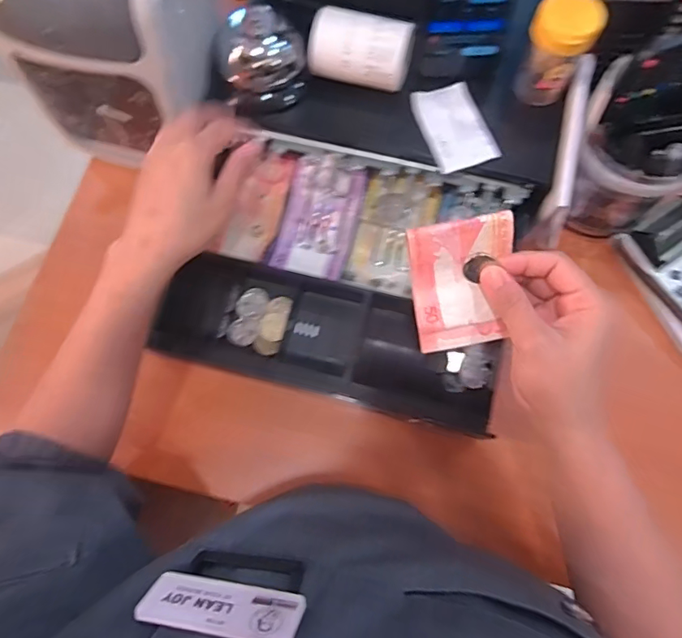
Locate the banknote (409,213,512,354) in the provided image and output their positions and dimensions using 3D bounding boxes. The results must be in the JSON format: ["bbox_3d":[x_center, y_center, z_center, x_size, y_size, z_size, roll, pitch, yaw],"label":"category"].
[{"bbox_3d":[0.078,-0.022,0.317,0.063,0.009,0.082,-11,111,0],"label":"banknote"}]

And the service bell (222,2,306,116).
[{"bbox_3d":[-0.079,-0.242,0.460,0.075,0.057,0.076,-1,72,2],"label":"service bell"}]

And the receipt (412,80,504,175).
[{"bbox_3d":[0.101,-0.173,0.444,0.055,0.006,0.085,-17,72,-4],"label":"receipt"}]

